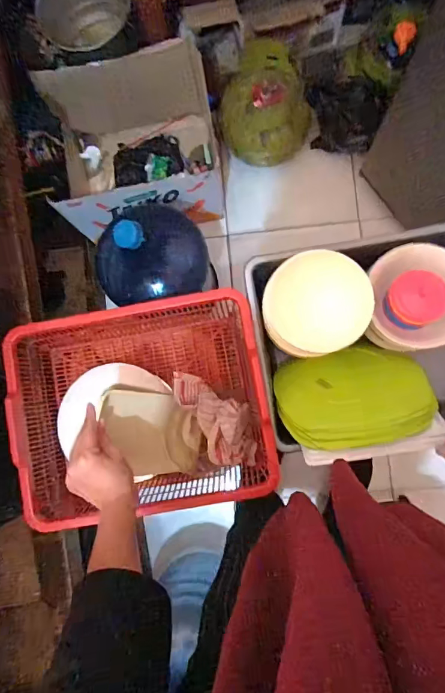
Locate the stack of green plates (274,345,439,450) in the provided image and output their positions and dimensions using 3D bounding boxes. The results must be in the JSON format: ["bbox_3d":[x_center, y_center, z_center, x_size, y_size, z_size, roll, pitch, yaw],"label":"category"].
[{"bbox_3d":[0.193,0.069,0.635,0.215,0.028,0.174,-13,46,14],"label":"stack of green plates"}]

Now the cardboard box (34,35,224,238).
[{"bbox_3d":[-0.252,-0.601,1.249,0.448,0.276,0.504,-12,84,3],"label":"cardboard box"}]

